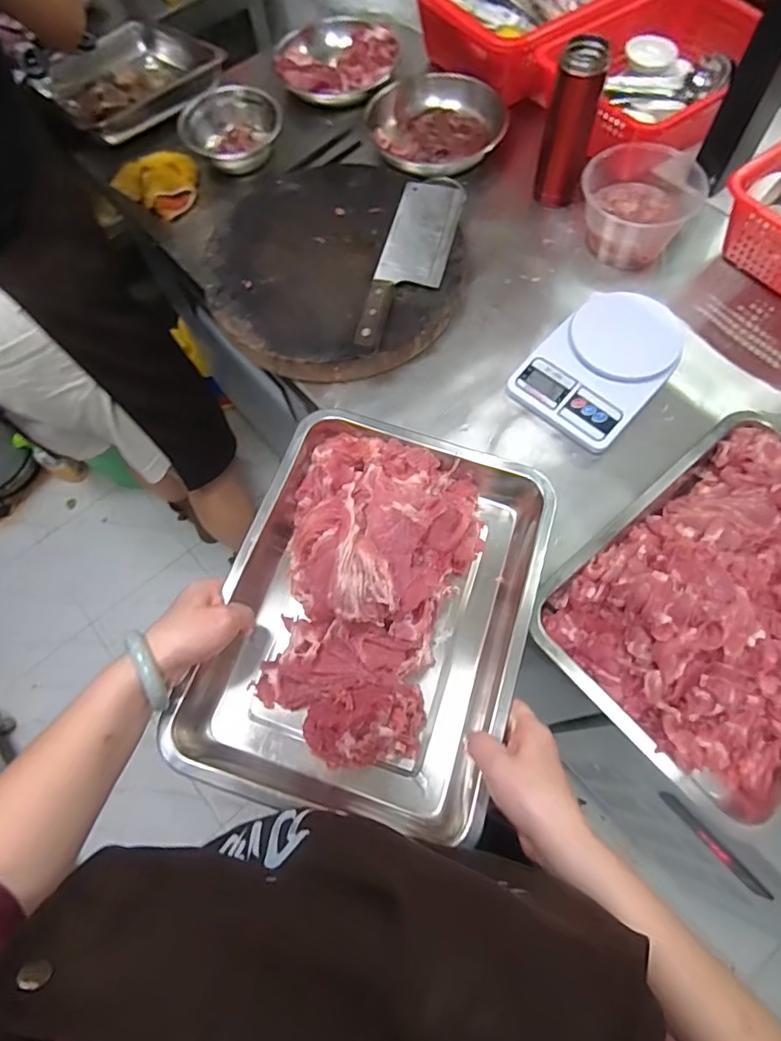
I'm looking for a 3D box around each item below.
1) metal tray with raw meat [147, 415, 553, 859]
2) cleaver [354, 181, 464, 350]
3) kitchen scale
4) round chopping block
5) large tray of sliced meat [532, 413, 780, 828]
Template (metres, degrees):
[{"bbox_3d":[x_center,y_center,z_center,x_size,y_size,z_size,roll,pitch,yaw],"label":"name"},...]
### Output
[{"bbox_3d":[-0.008,0.075,0.499,0.254,0.076,0.351,16,69,10],"label":"metal tray with raw meat"},{"bbox_3d":[0.028,-0.315,0.674,0.079,0.024,0.282,12,68,8],"label":"cleaver"},{"bbox_3d":[0.241,-0.179,0.636,0.135,0.046,0.184,40,74,17],"label":"kitchen scale"},{"bbox_3d":[-0.066,-0.312,0.705,0.306,0.060,0.307,-1,67,3],"label":"round chopping block"},{"bbox_3d":[0.326,0.069,0.508,0.327,0.086,0.252,-40,71,-13],"label":"large tray of sliced meat"}]

